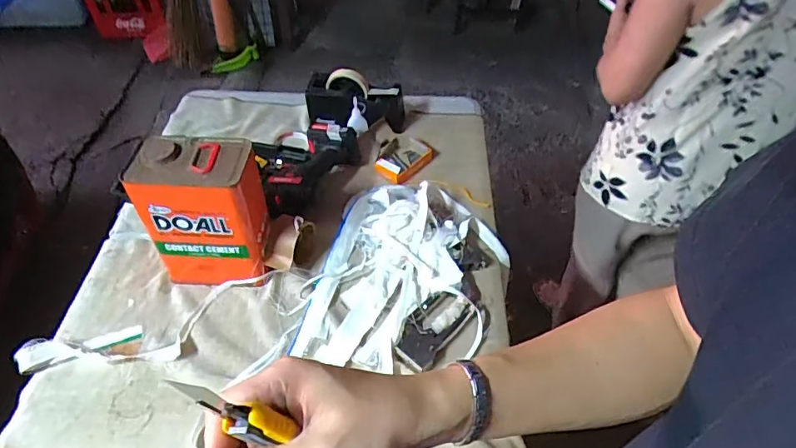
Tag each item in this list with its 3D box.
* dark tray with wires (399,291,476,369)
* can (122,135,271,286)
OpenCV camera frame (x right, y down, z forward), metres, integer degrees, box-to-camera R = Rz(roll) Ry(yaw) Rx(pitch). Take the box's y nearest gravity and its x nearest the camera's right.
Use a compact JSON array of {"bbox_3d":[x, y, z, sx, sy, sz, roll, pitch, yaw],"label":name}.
[{"bbox_3d":[0.052,0.154,0.780,0.072,0.019,0.129,30,54,25],"label":"dark tray with wires"},{"bbox_3d":[-0.297,-0.013,0.803,0.167,0.226,0.106,1,47,1],"label":"can"}]

